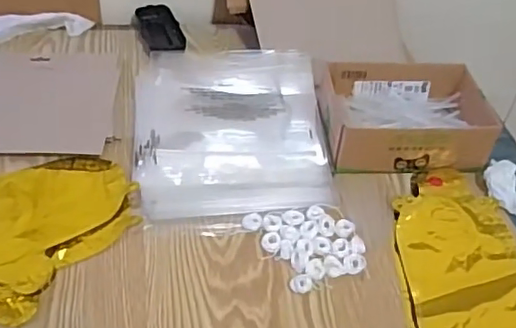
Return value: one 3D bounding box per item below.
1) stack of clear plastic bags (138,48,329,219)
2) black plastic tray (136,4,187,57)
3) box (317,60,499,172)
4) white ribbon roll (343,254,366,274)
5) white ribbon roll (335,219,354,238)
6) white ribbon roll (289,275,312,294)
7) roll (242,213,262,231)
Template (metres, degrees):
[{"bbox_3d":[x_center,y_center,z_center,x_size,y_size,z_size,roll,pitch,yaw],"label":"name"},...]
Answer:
[{"bbox_3d":[-0.033,-0.051,0.698,0.217,0.023,0.274,-2,45,-9],"label":"stack of clear plastic bags"},{"bbox_3d":[-0.136,-0.186,0.818,0.058,0.020,0.100,-11,47,-17],"label":"black plastic tray"},{"bbox_3d":[0.177,-0.061,0.700,0.195,0.060,0.149,2,45,-5],"label":"box"},{"bbox_3d":[0.094,0.098,0.572,0.021,0.007,0.021,3,44,-3],"label":"white ribbon roll"},{"bbox_3d":[0.089,0.067,0.604,0.020,0.007,0.025,14,45,7],"label":"white ribbon roll"},{"bbox_3d":[0.041,0.113,0.552,0.020,0.009,0.019,3,44,-3],"label":"white ribbon roll"},{"bbox_3d":[-0.006,0.058,0.600,0.020,0.004,0.019,2,45,-5],"label":"roll"}]

